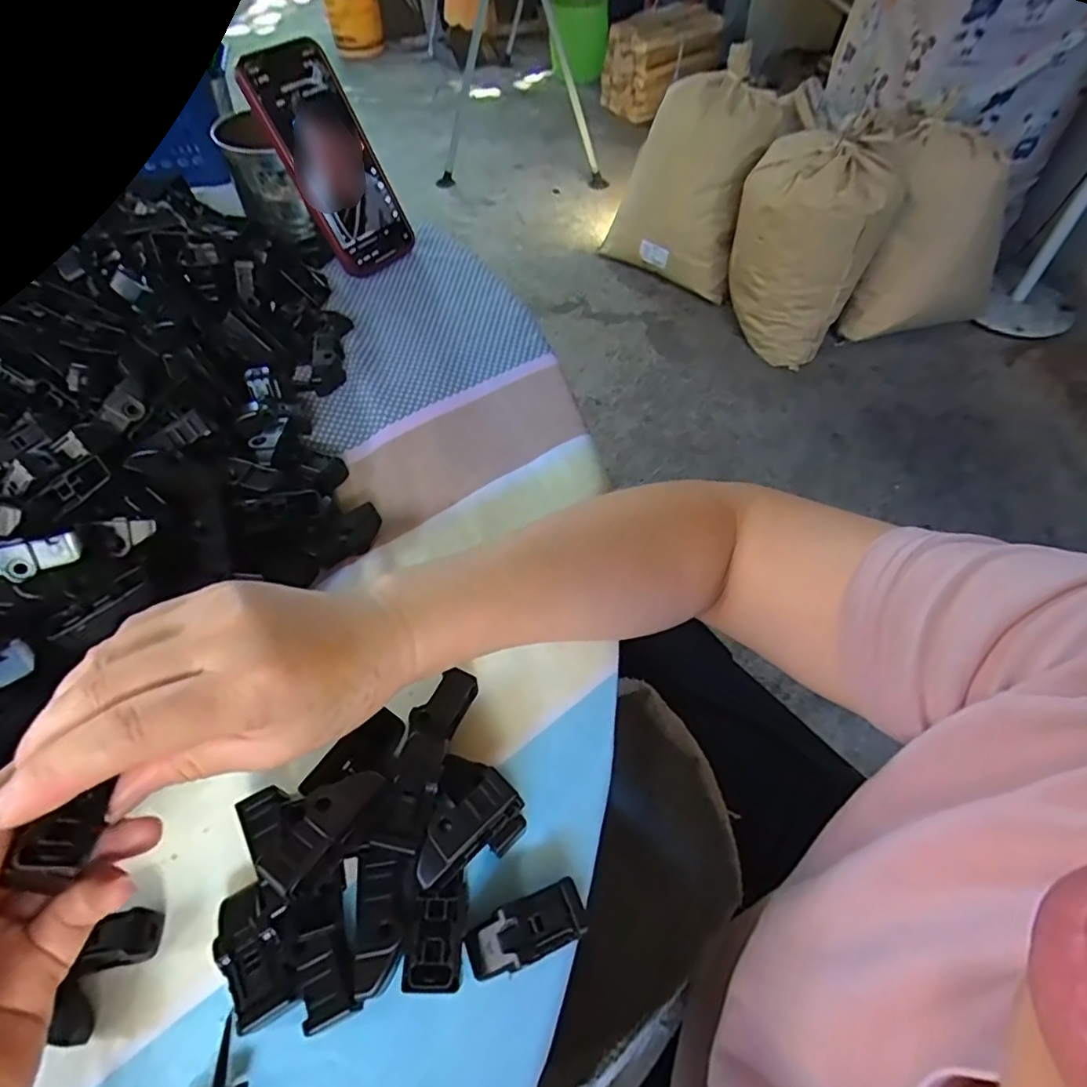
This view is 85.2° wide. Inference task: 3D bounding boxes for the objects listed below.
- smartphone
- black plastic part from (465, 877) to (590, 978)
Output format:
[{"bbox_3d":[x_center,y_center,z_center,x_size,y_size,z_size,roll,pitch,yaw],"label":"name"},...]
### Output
[{"bbox_3d":[-0.169,-0.310,0.482,0.019,0.161,0.077,11,48,48],"label":"smartphone"},{"bbox_3d":[-0.007,0.158,0.241,0.048,0.018,0.022,-20,58,-15],"label":"black plastic part"}]

